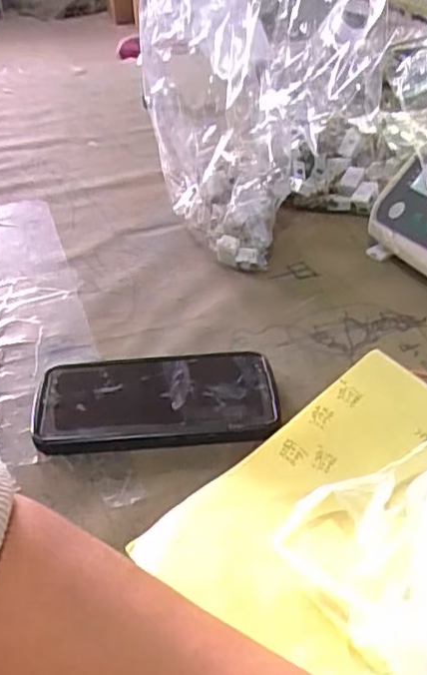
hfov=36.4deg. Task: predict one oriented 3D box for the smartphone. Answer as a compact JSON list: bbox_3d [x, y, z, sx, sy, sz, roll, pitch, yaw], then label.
[{"bbox_3d":[-0.041,0.044,0.463,0.167,0.016,0.084,-4,38,-2],"label":"smartphone"}]

